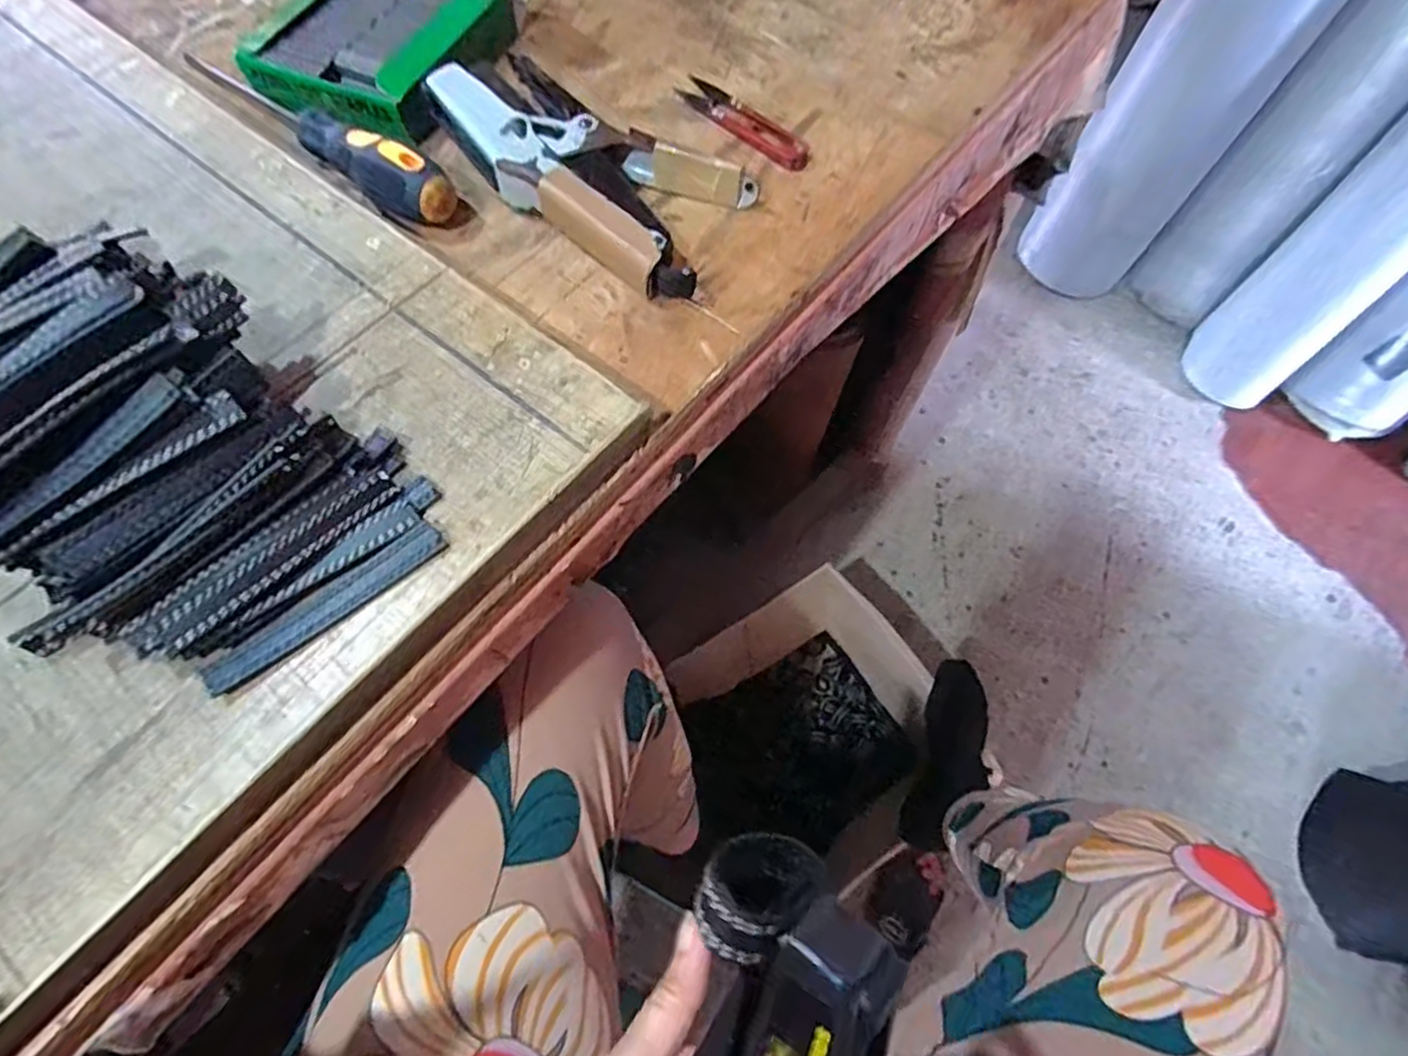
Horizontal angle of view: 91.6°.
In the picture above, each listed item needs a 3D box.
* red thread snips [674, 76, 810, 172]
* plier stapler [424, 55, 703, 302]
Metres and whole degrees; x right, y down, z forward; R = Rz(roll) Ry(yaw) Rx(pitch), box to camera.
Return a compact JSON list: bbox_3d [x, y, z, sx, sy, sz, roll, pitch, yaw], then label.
[{"bbox_3d":[0.024,-0.246,0.414,0.098,0.007,0.026,40,71,16],"label":"red thread snips"},{"bbox_3d":[-0.076,-0.188,0.369,0.063,0.034,0.191,-36,71,-16],"label":"plier stapler"}]

